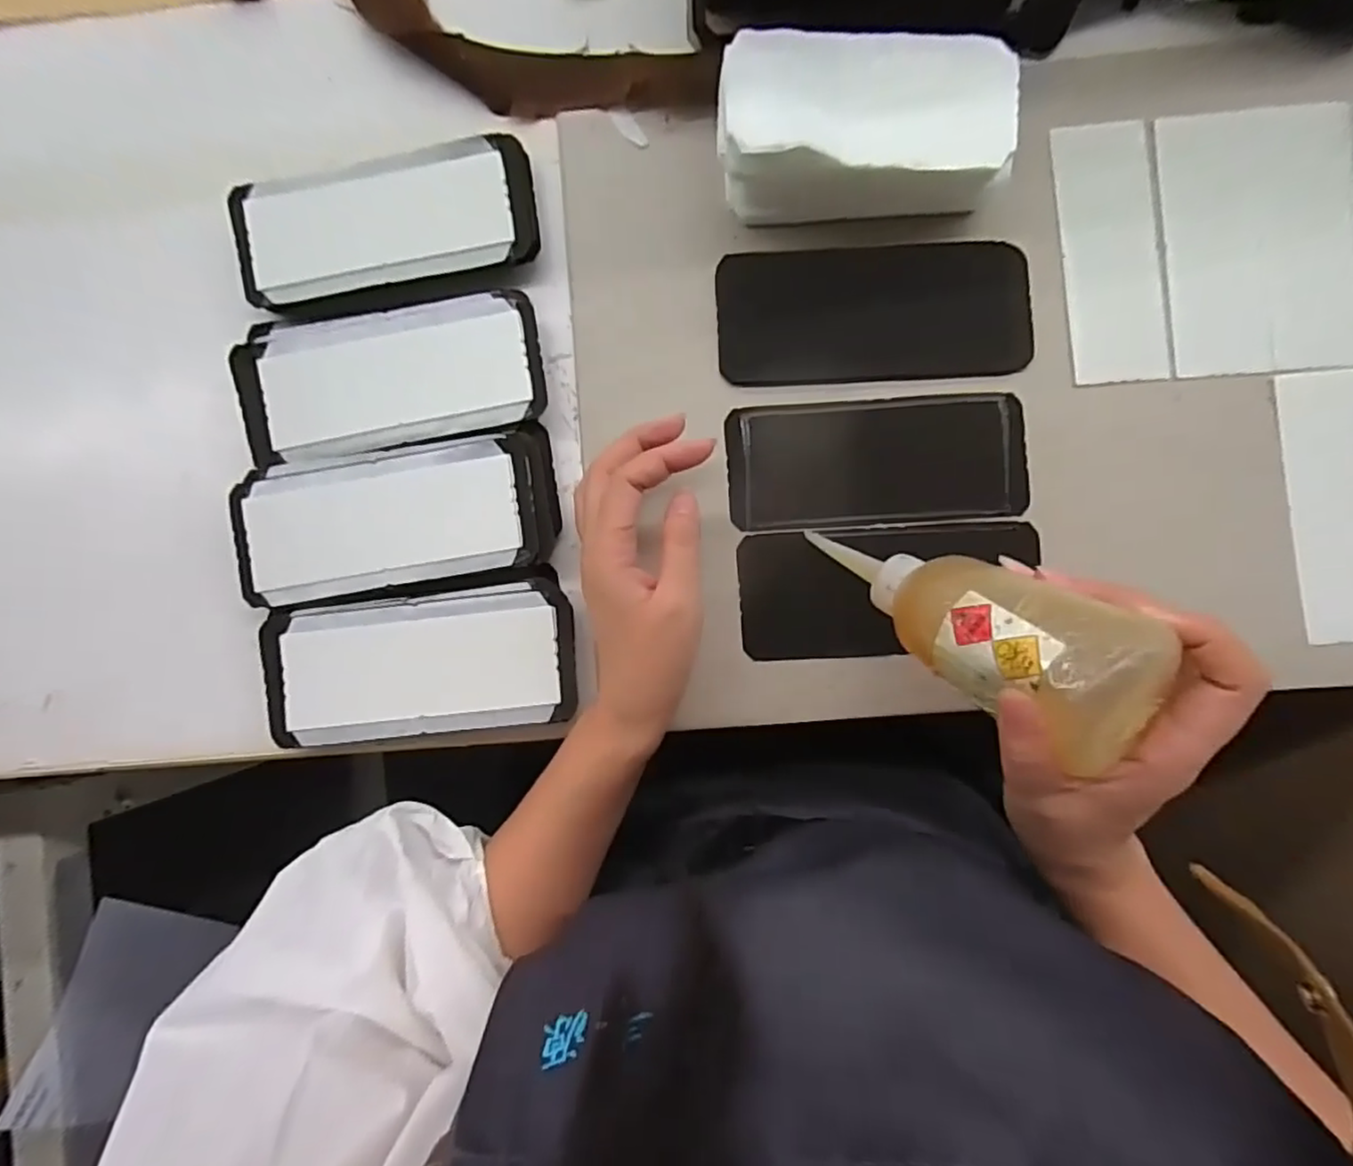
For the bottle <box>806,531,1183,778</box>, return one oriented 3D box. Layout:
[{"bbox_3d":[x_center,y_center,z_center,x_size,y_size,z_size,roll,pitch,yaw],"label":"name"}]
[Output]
[{"bbox_3d":[0.124,0.015,0.292,0.052,0.152,0.048,-53,132,0],"label":"bottle"}]

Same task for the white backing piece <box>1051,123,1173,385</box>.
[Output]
[{"bbox_3d":[0.245,-0.186,0.366,0.053,0.004,0.144,-5,88,2],"label":"white backing piece"}]

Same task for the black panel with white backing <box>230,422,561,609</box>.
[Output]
[{"bbox_3d":[-0.153,-0.036,0.357,0.170,0.014,0.076,-10,88,1],"label":"black panel with white backing"}]

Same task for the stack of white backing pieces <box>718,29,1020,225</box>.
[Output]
[{"bbox_3d":[0.098,-0.240,0.346,0.148,0.060,0.078,-1,88,2],"label":"stack of white backing pieces"}]

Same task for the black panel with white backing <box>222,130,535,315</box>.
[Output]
[{"bbox_3d":[-0.164,-0.205,0.370,0.167,0.014,0.075,-10,88,1],"label":"black panel with white backing"}]

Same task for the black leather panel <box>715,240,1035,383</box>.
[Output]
[{"bbox_3d":[0.112,-0.156,0.374,0.173,0.009,0.076,-1,90,3],"label":"black leather panel"}]

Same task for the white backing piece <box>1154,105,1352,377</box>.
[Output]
[{"bbox_3d":[0.326,-0.190,0.360,0.102,0.004,0.143,-3,88,2],"label":"white backing piece"}]

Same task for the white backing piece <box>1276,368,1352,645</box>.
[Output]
[{"bbox_3d":[0.366,-0.042,0.358,0.052,0.010,0.148,-6,88,2],"label":"white backing piece"}]

